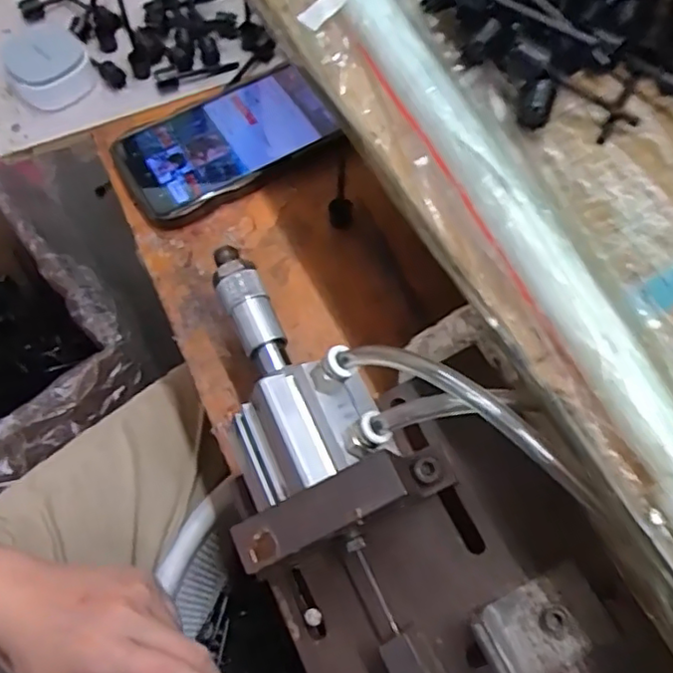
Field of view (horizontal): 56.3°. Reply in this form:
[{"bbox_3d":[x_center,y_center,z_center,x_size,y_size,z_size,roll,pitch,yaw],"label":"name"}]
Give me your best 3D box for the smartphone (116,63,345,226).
[{"bbox_3d":[-0.073,-0.134,0.425,0.143,0.015,0.079,-26,70,-11],"label":"smartphone"}]

